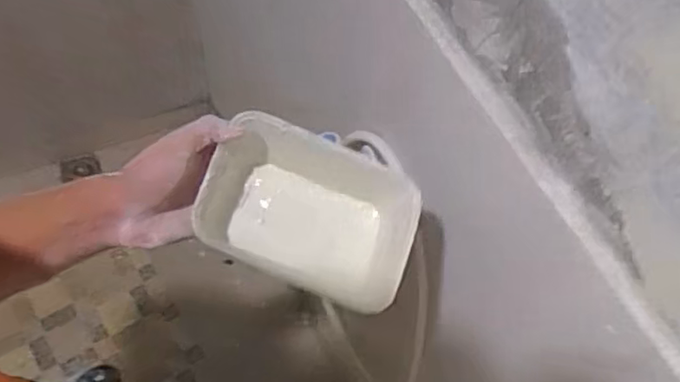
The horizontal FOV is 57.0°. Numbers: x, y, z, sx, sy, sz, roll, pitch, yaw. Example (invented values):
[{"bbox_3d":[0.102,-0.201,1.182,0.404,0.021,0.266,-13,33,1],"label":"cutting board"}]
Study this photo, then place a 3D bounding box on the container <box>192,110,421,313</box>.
[{"bbox_3d":[-0.024,0.022,0.529,0.166,0.091,0.112,20,60,8],"label":"container"}]

